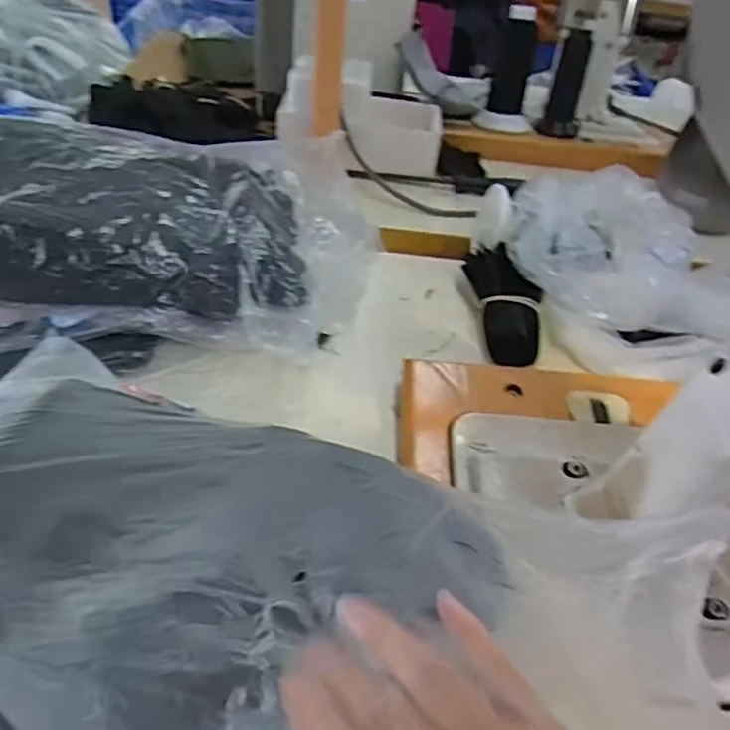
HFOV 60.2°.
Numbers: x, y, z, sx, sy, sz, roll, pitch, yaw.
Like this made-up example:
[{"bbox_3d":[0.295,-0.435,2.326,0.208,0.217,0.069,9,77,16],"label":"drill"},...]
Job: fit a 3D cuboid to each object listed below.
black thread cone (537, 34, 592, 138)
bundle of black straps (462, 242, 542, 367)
[{"bbox_3d":[0.256,-0.347,0.788,0.045,0.121,0.036,17,43,10],"label":"black thread cone"},{"bbox_3d":[0.126,-0.060,0.547,0.052,0.047,0.129,-1,43,-10],"label":"bundle of black straps"}]

